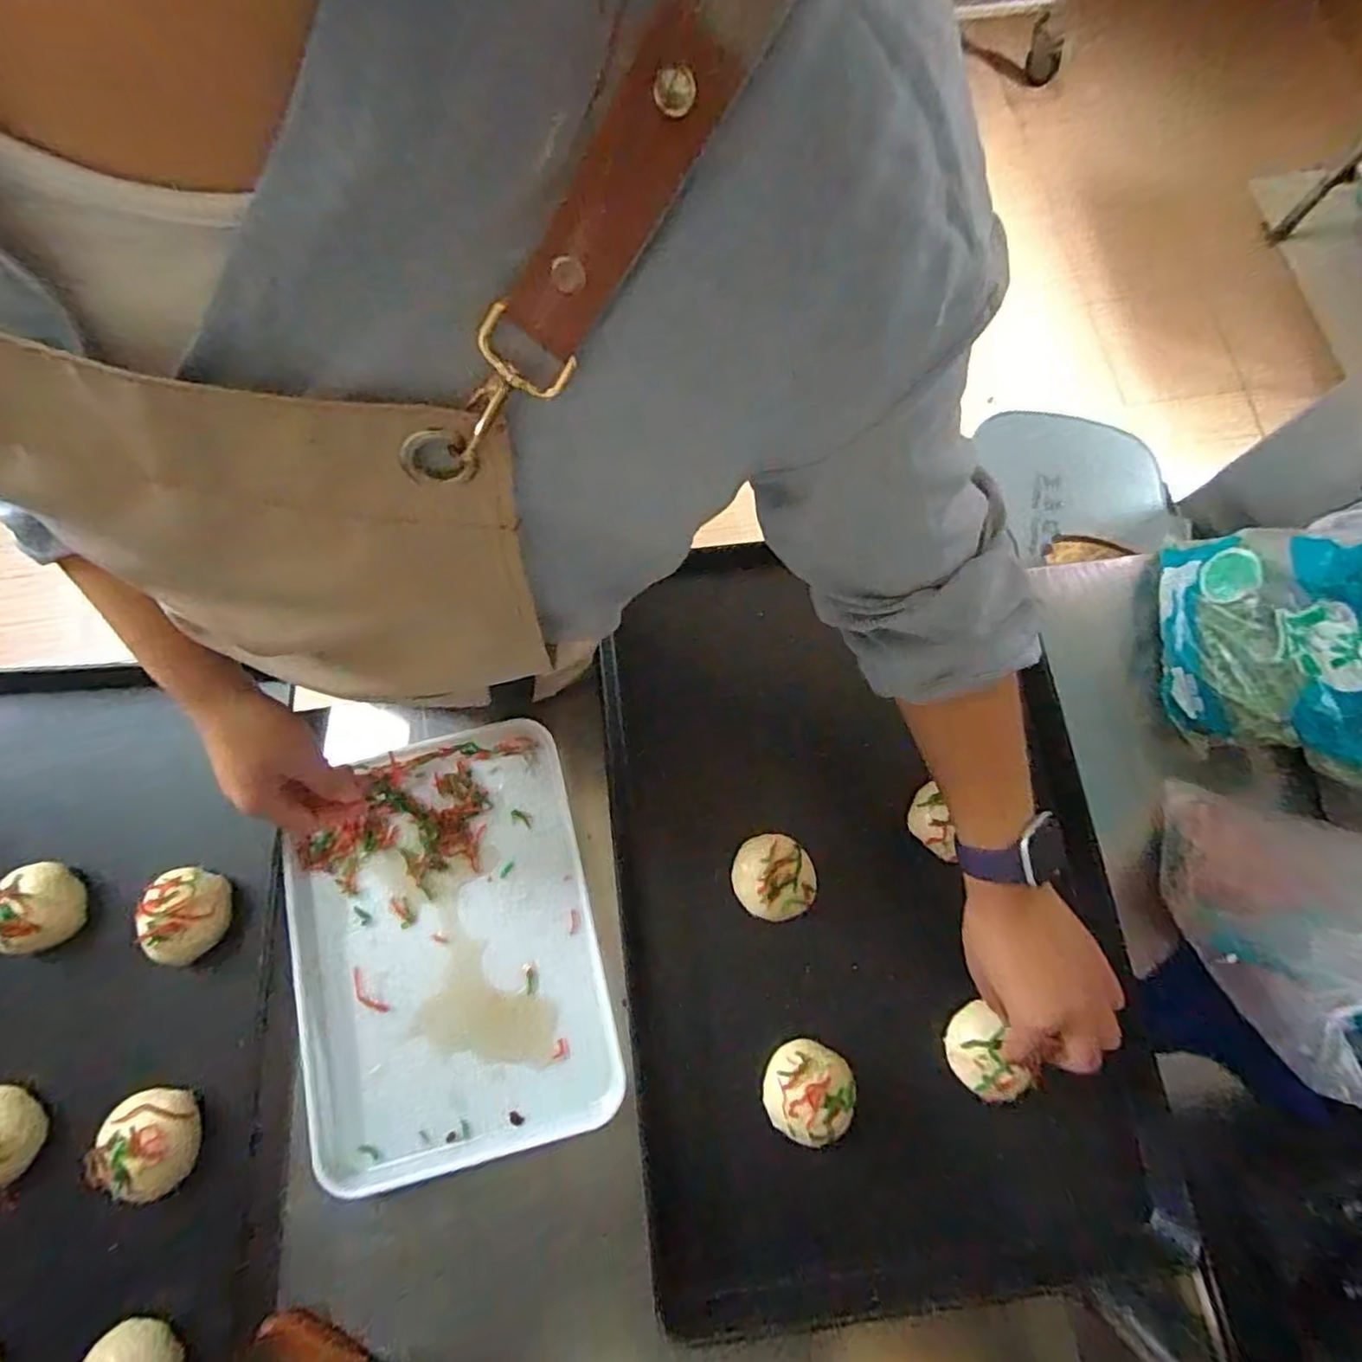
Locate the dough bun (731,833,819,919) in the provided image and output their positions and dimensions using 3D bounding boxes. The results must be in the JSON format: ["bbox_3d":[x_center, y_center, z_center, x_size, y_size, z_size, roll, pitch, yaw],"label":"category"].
[{"bbox_3d":[0.076,0.159,0.532,0.067,0.028,0.063,15,75,4],"label":"dough bun"}]

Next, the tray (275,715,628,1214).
[{"bbox_3d":[-0.190,0.210,0.538,0.234,0.022,0.321,-14,75,-4],"label":"tray"}]

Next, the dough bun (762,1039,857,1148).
[{"bbox_3d":[0.096,0.310,0.499,0.064,0.026,0.064,0,75,0],"label":"dough bun"}]

